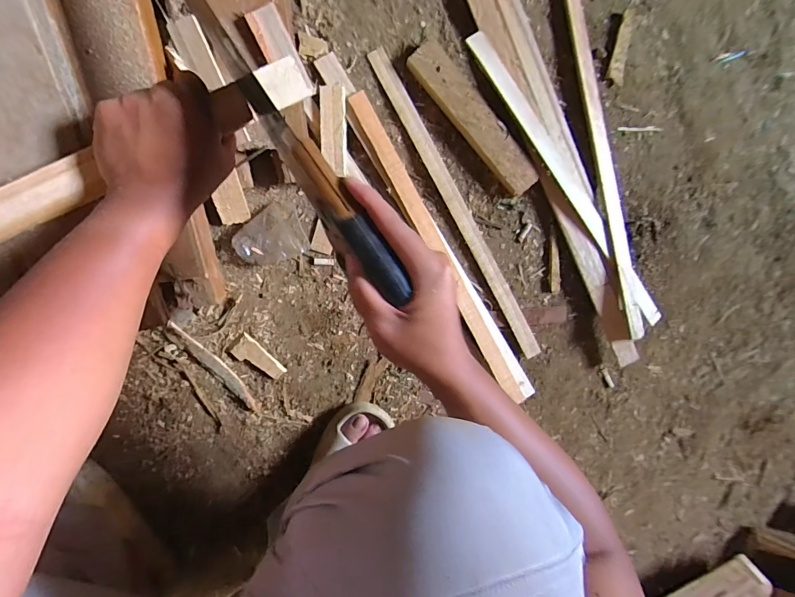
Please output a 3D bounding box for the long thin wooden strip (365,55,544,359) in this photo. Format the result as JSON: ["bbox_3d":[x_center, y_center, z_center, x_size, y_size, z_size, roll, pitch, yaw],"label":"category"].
[{"bbox_3d":[0.097,-0.132,0.575,0.030,0.012,0.516,-30,99,-3],"label":"long thin wooden strip"}]

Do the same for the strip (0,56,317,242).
[{"bbox_3d":[-0.327,-0.078,0.316,0.567,0.021,0.036,-33,99,-12],"label":"strip"}]

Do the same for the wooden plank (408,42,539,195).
[{"bbox_3d":[0.115,-0.264,0.555,0.052,0.028,0.253,-41,99,-2],"label":"wooden plank"}]

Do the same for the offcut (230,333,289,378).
[{"bbox_3d":[-0.206,0.091,0.556,0.080,0.008,0.036,39,90,-9],"label":"offcut"}]

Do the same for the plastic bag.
[{"bbox_3d":[-0.185,-0.092,0.534,0.095,0.023,0.077,-21,98,-5],"label":"plastic bag"}]

